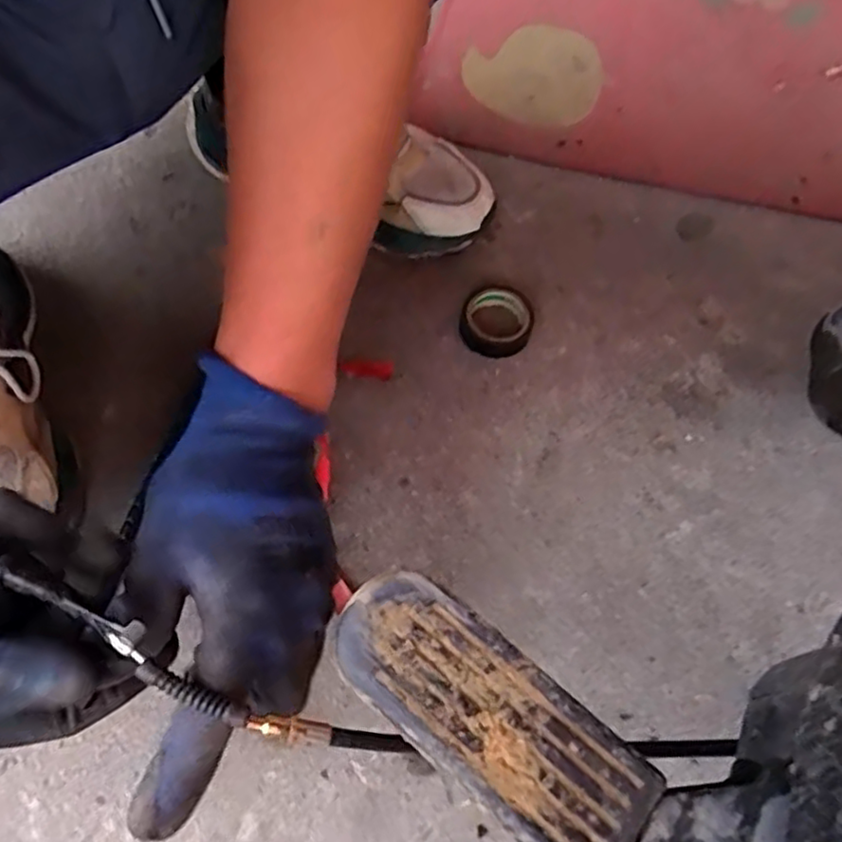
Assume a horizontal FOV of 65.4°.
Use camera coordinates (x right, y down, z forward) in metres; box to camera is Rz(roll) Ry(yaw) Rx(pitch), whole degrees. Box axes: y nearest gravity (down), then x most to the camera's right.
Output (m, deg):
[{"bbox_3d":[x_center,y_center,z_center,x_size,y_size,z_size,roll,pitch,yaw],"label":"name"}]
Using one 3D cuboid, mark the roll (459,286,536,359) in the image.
[{"bbox_3d":[0.058,-0.077,0.493,0.053,0.017,0.058,1,62,-2],"label":"roll"}]

